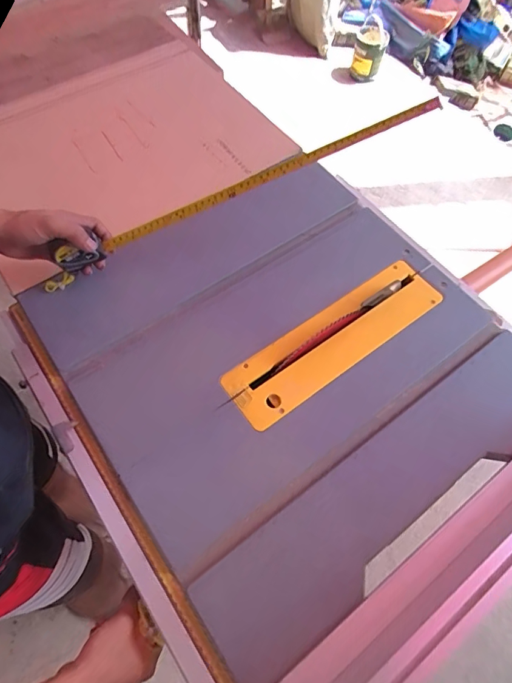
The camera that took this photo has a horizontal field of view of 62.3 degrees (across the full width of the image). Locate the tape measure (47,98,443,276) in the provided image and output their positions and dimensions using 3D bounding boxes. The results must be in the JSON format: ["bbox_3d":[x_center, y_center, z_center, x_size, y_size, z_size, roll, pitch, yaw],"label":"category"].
[{"bbox_3d":[-0.014,-0.227,0.593,0.567,0.061,0.025,-24,65,0],"label":"tape measure"}]

